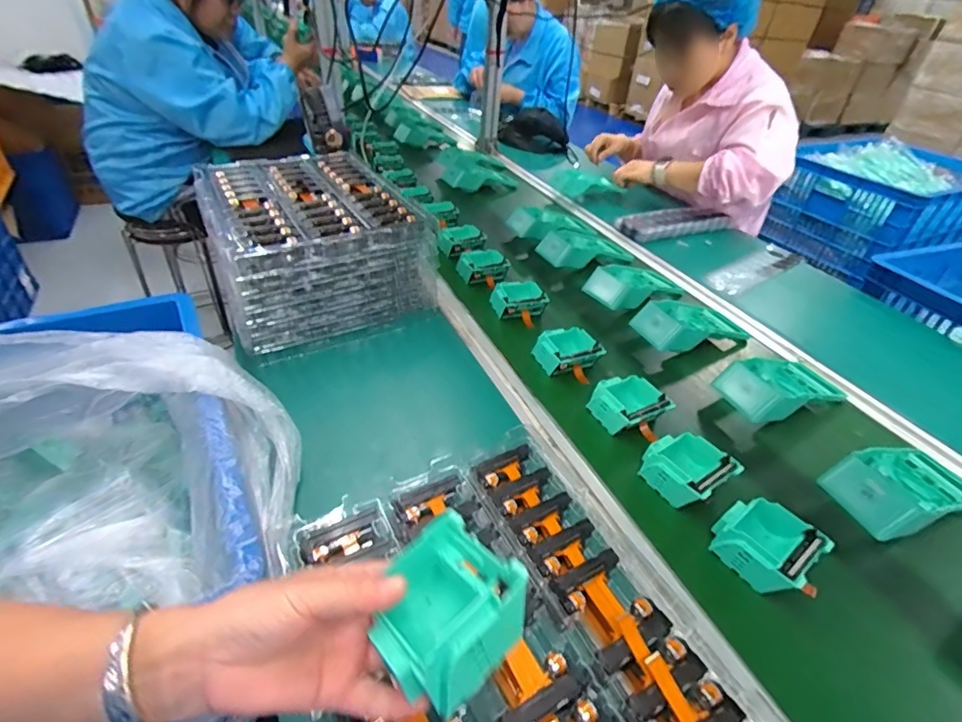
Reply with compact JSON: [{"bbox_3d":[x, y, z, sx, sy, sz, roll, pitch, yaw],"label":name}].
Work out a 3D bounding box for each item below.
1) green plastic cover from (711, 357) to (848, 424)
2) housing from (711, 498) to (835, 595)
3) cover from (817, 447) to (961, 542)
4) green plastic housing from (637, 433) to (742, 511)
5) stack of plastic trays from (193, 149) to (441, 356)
[{"bbox_3d":[0.403,0.038,0.662,0.196,0.042,0.095,-2,38,-32],"label":"green plastic cover"},{"bbox_3d":[0.270,0.176,0.468,0.079,0.045,0.081,-21,45,-29],"label":"housing"},{"bbox_3d":[0.465,0.135,0.534,0.188,0.057,0.089,-11,41,-18],"label":"cover"},{"bbox_3d":[0.223,0.119,0.534,0.078,0.048,0.077,-22,45,-29],"label":"green plastic housing"},{"bbox_3d":[-0.273,-0.203,0.779,0.272,0.131,0.368,-17,43,-25],"label":"stack of plastic trays"}]

